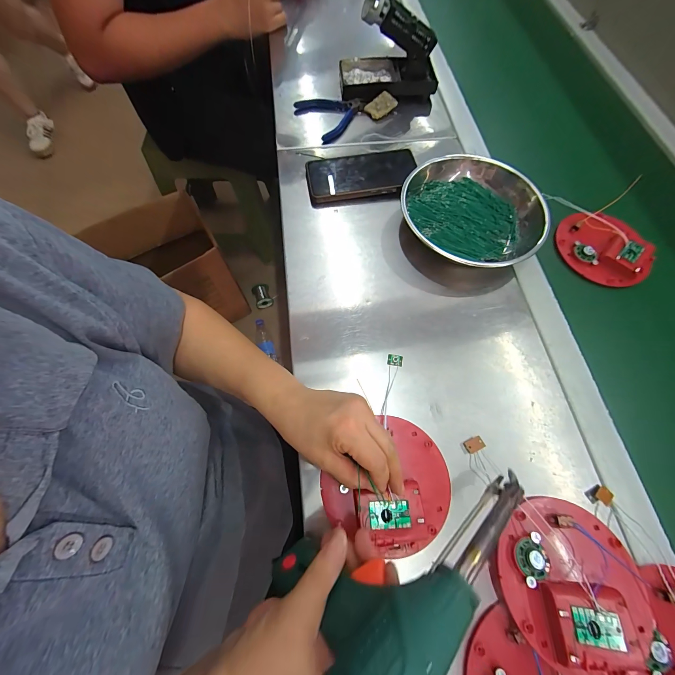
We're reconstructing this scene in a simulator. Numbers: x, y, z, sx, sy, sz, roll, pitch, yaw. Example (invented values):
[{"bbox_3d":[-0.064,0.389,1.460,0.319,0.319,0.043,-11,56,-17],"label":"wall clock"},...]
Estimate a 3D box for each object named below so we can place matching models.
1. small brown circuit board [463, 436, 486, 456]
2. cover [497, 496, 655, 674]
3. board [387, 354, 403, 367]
[{"bbox_3d":[0.141,0.111,0.307,0.018,0.004,0.013,-28,55,7],"label":"small brown circuit board"},{"bbox_3d":[0.203,0.207,0.254,0.123,0.038,0.116,0,68,-1],"label":"cover"},{"bbox_3d":[0.066,0.026,0.342,0.017,0.004,0.013,8,68,2],"label":"board"}]

